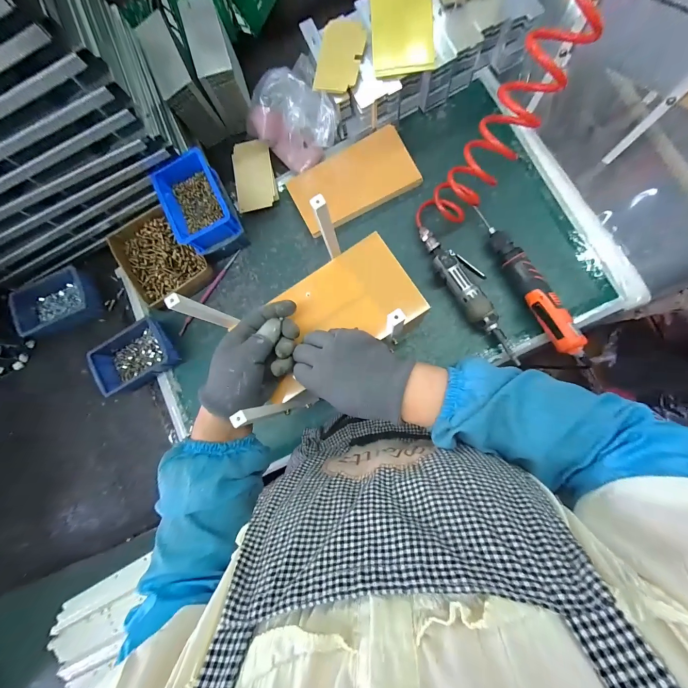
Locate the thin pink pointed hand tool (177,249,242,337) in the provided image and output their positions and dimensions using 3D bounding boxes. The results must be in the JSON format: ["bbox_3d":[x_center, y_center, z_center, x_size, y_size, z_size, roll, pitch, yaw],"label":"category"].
[{"bbox_3d":[-0.265,-0.103,0.573,0.016,0.015,0.200,36,91,7],"label":"thin pink pointed hand tool"}]

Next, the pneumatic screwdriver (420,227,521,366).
[{"bbox_3d":[0.214,-0.089,0.495,0.055,0.042,0.269,-29,83,3],"label":"pneumatic screwdriver"}]

